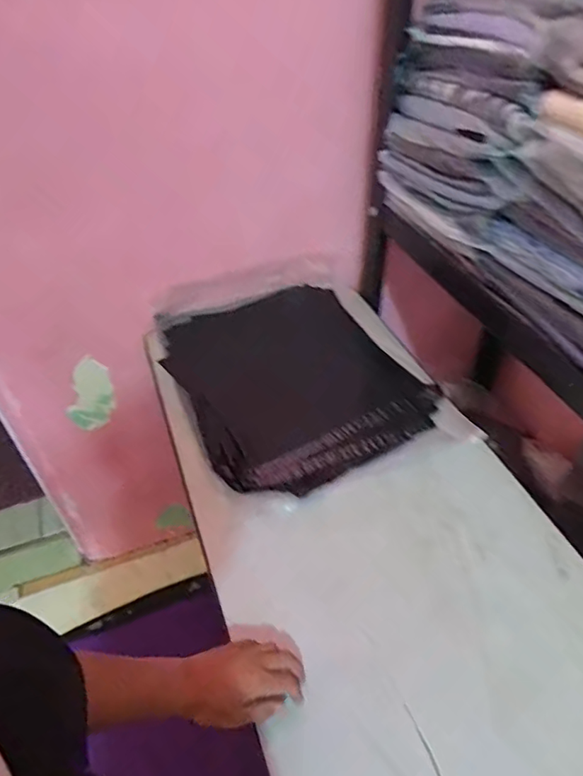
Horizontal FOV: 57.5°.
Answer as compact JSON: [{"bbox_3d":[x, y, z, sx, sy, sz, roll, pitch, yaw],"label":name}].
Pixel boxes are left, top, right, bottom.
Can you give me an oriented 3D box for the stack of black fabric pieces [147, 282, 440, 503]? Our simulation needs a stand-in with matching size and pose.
[{"bbox_3d":[-0.016,-0.037,0.917,0.360,0.082,0.462,-23,47,-20],"label":"stack of black fabric pieces"}]

